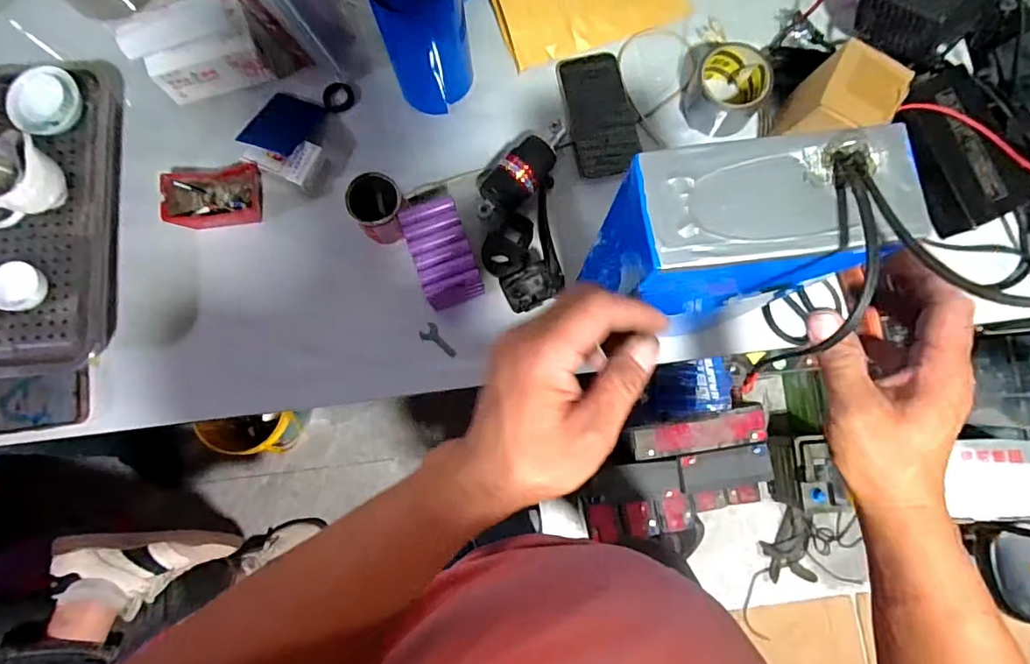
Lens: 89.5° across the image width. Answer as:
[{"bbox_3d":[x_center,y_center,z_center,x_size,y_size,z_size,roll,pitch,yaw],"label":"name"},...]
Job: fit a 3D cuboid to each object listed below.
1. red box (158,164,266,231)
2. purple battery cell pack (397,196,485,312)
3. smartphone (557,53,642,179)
[{"bbox_3d":[-0.371,-0.167,0.641,0.114,0.039,0.068,-9,81,-1],"label":"red box"},{"bbox_3d":[-0.083,-0.087,0.609,0.066,0.065,0.121,-19,82,-3],"label":"purple battery cell pack"},{"bbox_3d":[0.111,-0.284,0.674,0.083,0.009,0.162,-11,81,-1],"label":"smartphone"}]

